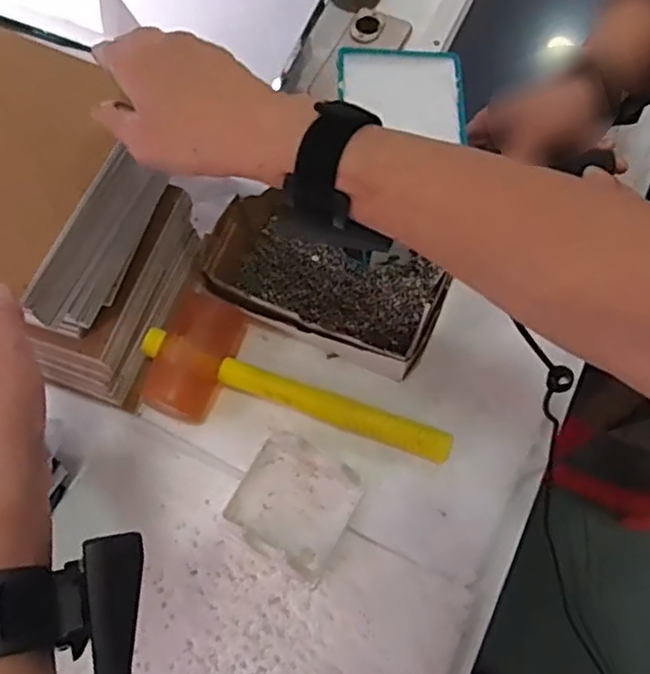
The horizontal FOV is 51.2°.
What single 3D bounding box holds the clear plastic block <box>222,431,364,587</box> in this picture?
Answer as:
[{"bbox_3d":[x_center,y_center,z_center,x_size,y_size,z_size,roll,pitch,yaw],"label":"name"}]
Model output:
[{"bbox_3d":[-0.029,0.155,0.638,0.107,0.033,0.108,27,70,10],"label":"clear plastic block"}]

